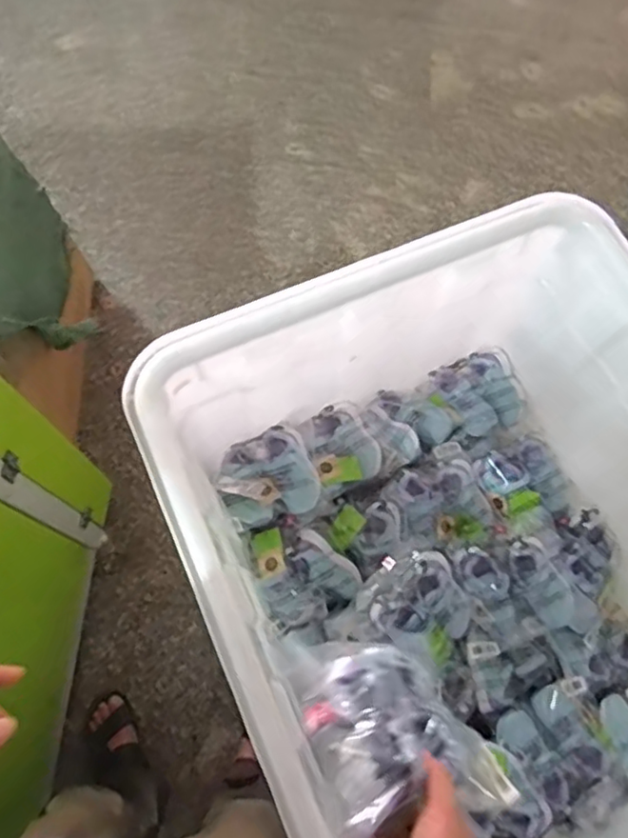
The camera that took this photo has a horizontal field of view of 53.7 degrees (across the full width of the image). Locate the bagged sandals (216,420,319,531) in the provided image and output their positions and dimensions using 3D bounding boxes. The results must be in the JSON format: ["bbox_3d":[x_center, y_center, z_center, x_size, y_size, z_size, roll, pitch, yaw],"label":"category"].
[{"bbox_3d":[-0.082,0.105,1.074,0.165,0.062,0.164,-21,72,-10],"label":"bagged sandals"}]

